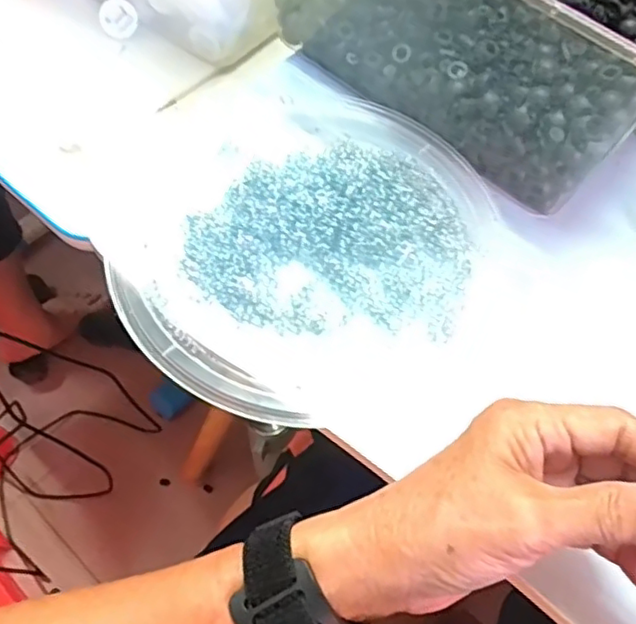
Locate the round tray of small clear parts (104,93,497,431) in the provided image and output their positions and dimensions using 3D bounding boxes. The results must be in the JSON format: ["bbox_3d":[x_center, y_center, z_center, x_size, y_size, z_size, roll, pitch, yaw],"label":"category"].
[{"bbox_3d":[0.003,-0.043,0.378,0.194,0.034,0.232,37,65,19],"label":"round tray of small clear parts"}]

